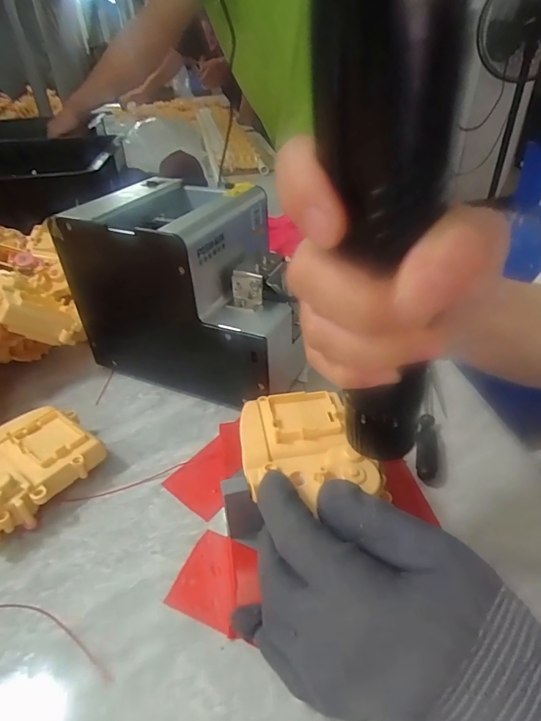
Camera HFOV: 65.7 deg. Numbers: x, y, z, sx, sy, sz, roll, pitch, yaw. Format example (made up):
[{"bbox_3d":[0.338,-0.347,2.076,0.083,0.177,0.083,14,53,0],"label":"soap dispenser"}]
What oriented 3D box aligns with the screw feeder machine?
[{"bbox_3d":[-0.060,-0.063,0.369,0.182,0.147,0.119,13,39,21],"label":"screw feeder machine"}]

